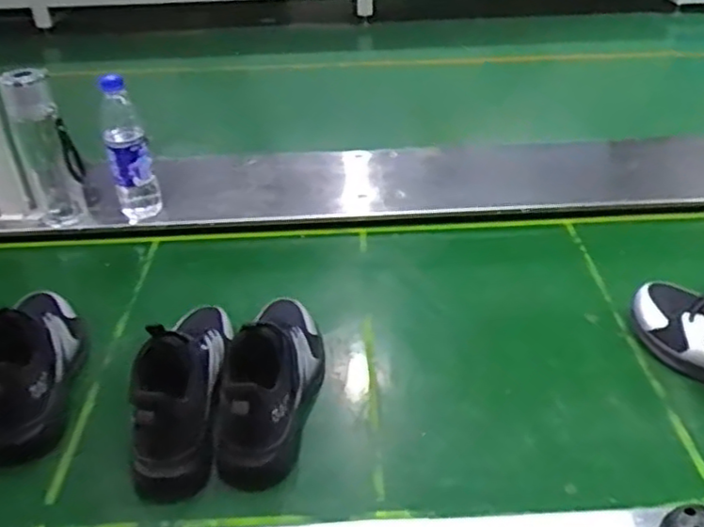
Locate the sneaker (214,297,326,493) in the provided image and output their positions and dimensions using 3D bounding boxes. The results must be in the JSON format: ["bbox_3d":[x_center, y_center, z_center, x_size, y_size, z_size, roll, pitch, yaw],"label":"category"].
[{"bbox_3d":[-0.086,0.111,0.754,0.083,0.118,0.245,4,34,8],"label":"sneaker"}]

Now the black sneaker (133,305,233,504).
[{"bbox_3d":[-0.188,0.115,0.741,0.091,0.117,0.239,-1,33,0],"label":"black sneaker"}]

